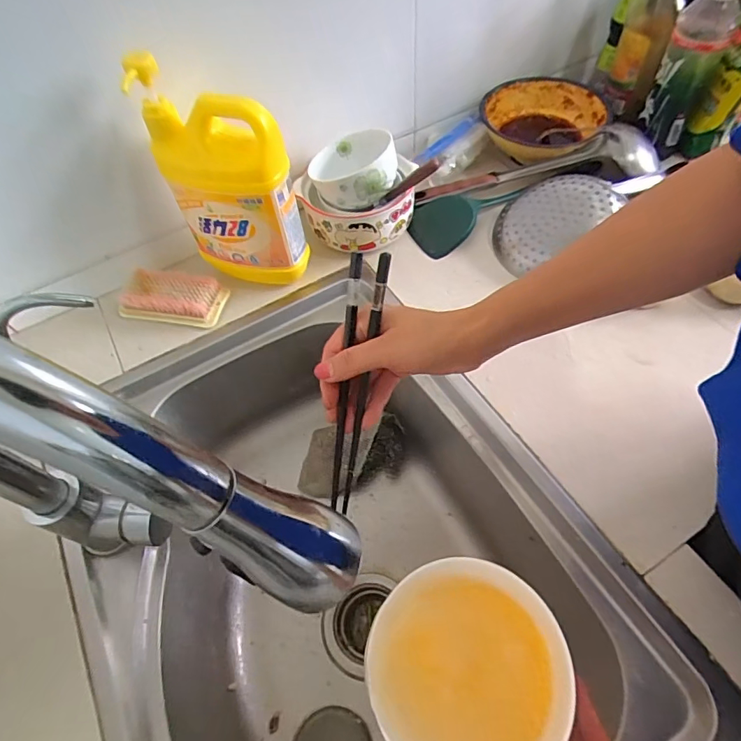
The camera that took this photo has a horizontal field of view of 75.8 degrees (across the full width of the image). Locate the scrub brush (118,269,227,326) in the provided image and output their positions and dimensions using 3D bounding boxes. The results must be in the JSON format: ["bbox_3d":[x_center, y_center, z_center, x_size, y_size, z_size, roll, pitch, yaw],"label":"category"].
[{"bbox_3d":[-0.243,-0.092,0.590,0.126,0.038,0.063,5,58,7],"label":"scrub brush"}]

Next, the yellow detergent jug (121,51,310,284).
[{"bbox_3d":[-0.150,-0.193,0.520,0.131,0.237,0.065,17,60,15],"label":"yellow detergent jug"}]

